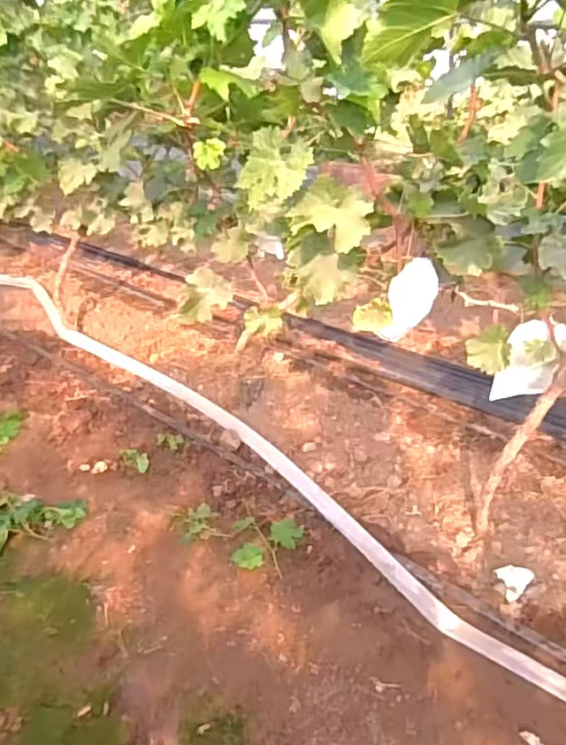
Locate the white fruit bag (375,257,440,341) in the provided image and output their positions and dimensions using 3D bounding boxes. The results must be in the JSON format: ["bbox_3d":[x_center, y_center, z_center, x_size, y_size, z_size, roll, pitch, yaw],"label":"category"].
[{"bbox_3d":[0.352,-0.206,1.690,0.138,0.234,0.095,5,11,-12],"label":"white fruit bag"}]

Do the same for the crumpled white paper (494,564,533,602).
[{"bbox_3d":[0.647,0.589,1.701,0.091,0.022,0.135,29,46,36],"label":"crumpled white paper"}]

